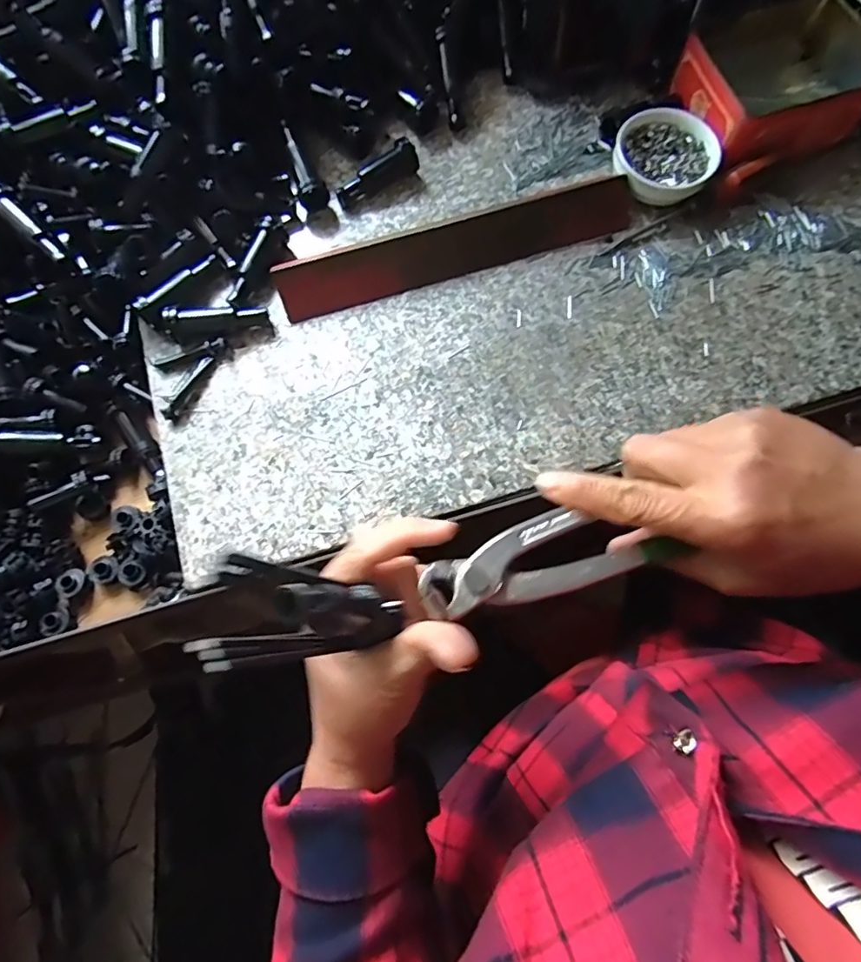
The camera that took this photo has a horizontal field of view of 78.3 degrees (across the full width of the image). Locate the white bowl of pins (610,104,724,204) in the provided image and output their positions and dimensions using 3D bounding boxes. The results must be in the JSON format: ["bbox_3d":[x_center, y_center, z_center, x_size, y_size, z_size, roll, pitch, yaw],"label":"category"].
[{"bbox_3d":[0.171,-0.239,0.391,0.071,0.026,0.068,0,75,0],"label":"white bowl of pins"}]

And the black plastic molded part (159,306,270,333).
[{"bbox_3d":[-0.145,-0.111,0.361,0.067,0.011,0.016,-5,75,-16],"label":"black plastic molded part"}]

